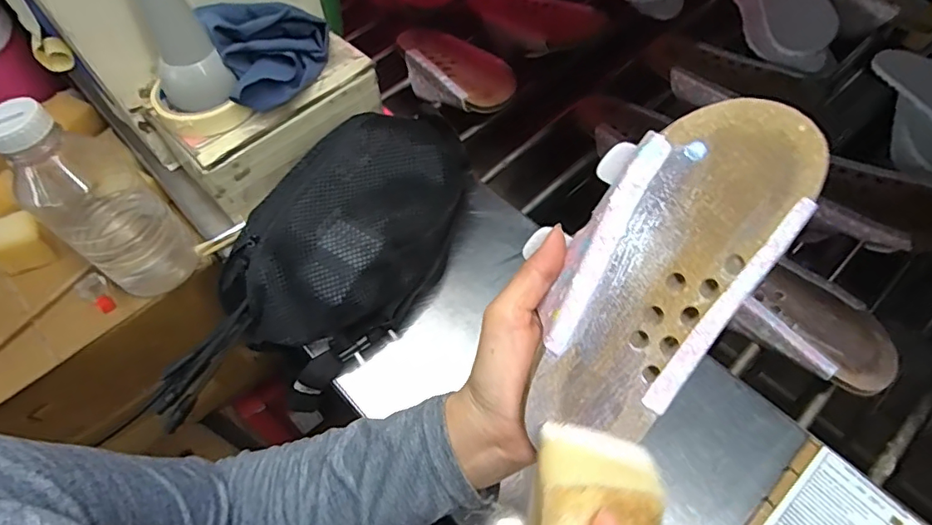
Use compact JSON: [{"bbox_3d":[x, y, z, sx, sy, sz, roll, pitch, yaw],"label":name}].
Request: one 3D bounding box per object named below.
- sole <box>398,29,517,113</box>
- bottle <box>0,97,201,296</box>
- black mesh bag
[{"bbox_3d":[-0.017,-0.247,0.687,0.091,0.054,0.208,-39,64,-22],"label":"sole"},{"bbox_3d":[-0.354,-0.060,0.516,0.094,0.221,0.089,38,65,22],"label":"bottle"},{"bbox_3d":[-0.107,-0.006,0.458,0.140,0.098,0.355,26,61,17],"label":"black mesh bag"}]

